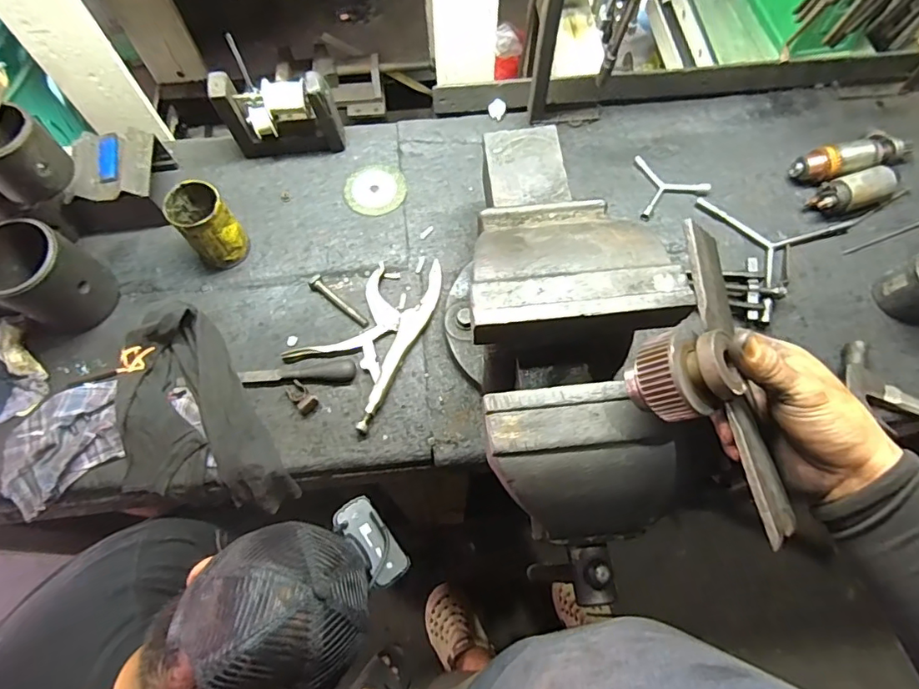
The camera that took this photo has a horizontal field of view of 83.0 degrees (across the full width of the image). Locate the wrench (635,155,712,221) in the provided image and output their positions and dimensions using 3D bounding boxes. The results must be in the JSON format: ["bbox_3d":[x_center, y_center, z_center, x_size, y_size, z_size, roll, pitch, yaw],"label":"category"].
[{"bbox_3d":[0.345,-0.252,0.836,0.111,0.009,0.128,3,67,3],"label":"wrench"}]

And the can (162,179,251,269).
[{"bbox_3d":[-0.361,-0.170,0.756,0.077,0.116,0.081,-33,70,-12],"label":"can"}]

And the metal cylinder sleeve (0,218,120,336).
[{"bbox_3d":[-0.563,-0.093,0.706,0.128,0.112,0.115,30,71,13],"label":"metal cylinder sleeve"}]

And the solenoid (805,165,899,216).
[{"bbox_3d":[0.600,-0.230,0.799,0.123,0.054,0.051,-16,68,-5],"label":"solenoid"}]

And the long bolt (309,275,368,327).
[{"bbox_3d":[-0.177,-0.062,0.764,0.115,0.018,0.020,39,74,16],"label":"long bolt"}]

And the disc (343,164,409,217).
[{"bbox_3d":[-0.137,-0.251,0.844,0.100,0.008,0.095,-1,67,1],"label":"disc"}]

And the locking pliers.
[{"bbox_3d":[-0.131,-0.027,0.745,0.148,0.019,0.262,25,70,11],"label":"locking pliers"}]

